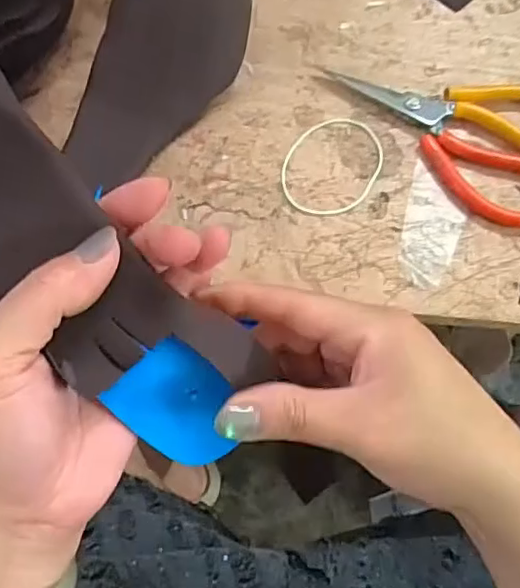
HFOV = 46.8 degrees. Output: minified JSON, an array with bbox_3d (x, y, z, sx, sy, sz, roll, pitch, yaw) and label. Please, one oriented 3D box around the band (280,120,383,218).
[{"bbox_3d":[0.048,-0.087,0.400,0.061,0.004,0.082,26,70,10],"label":"band"}]

